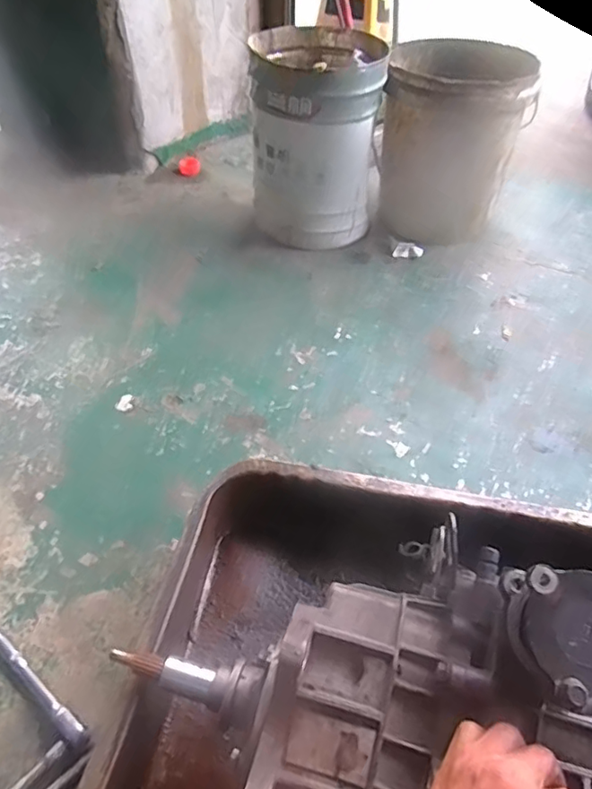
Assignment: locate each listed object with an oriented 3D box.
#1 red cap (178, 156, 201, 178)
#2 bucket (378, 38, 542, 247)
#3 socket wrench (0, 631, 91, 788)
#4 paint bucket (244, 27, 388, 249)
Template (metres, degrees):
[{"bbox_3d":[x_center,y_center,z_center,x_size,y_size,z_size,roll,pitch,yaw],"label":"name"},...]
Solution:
[{"bbox_3d":[-0.270,-0.579,1.401,0.051,0.025,0.060,-4,49,-3],"label":"red cap"},{"bbox_3d":[0.308,-0.515,1.124,0.245,0.294,0.271,8,49,7],"label":"bucket"},{"bbox_3d":[-0.356,0.349,0.516,0.259,0.034,0.194,-37,58,-28],"label":"socket wrench"},{"bbox_3d":[0.035,-0.501,1.093,0.230,0.325,0.249,-1,48,-1],"label":"paint bucket"}]

